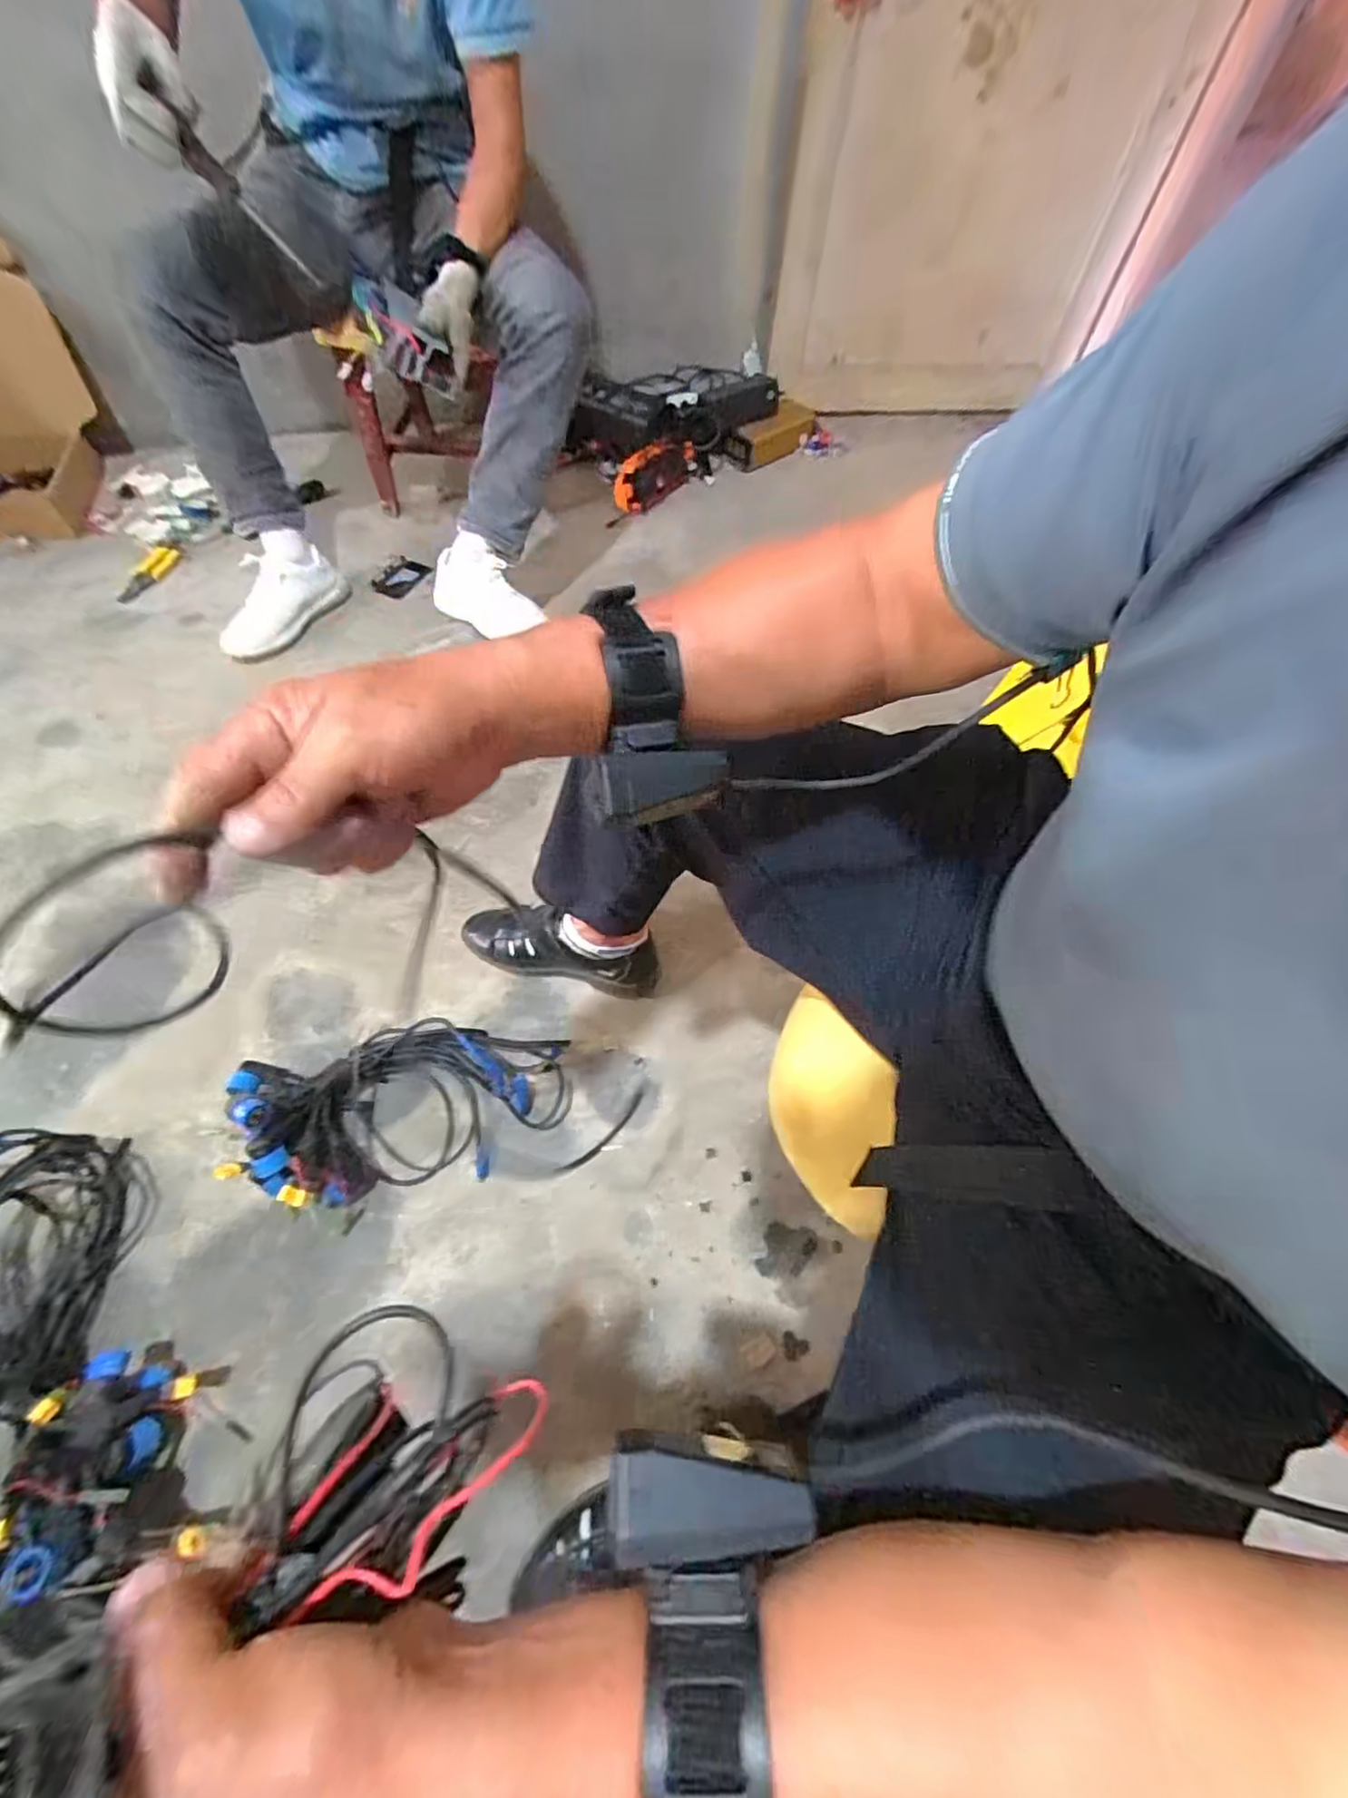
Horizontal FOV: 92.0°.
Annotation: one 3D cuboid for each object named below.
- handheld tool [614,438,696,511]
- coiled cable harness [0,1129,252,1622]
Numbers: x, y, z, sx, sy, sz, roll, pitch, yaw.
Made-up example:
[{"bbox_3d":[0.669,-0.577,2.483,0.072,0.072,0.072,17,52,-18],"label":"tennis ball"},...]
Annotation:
[{"bbox_3d":[-0.038,-0.935,1.436,0.064,0.095,0.232,38,65,18],"label":"handheld tool"},{"bbox_3d":[-0.579,0.421,0.625,0.189,0.105,0.434,-24,64,-16],"label":"coiled cable harness"}]

